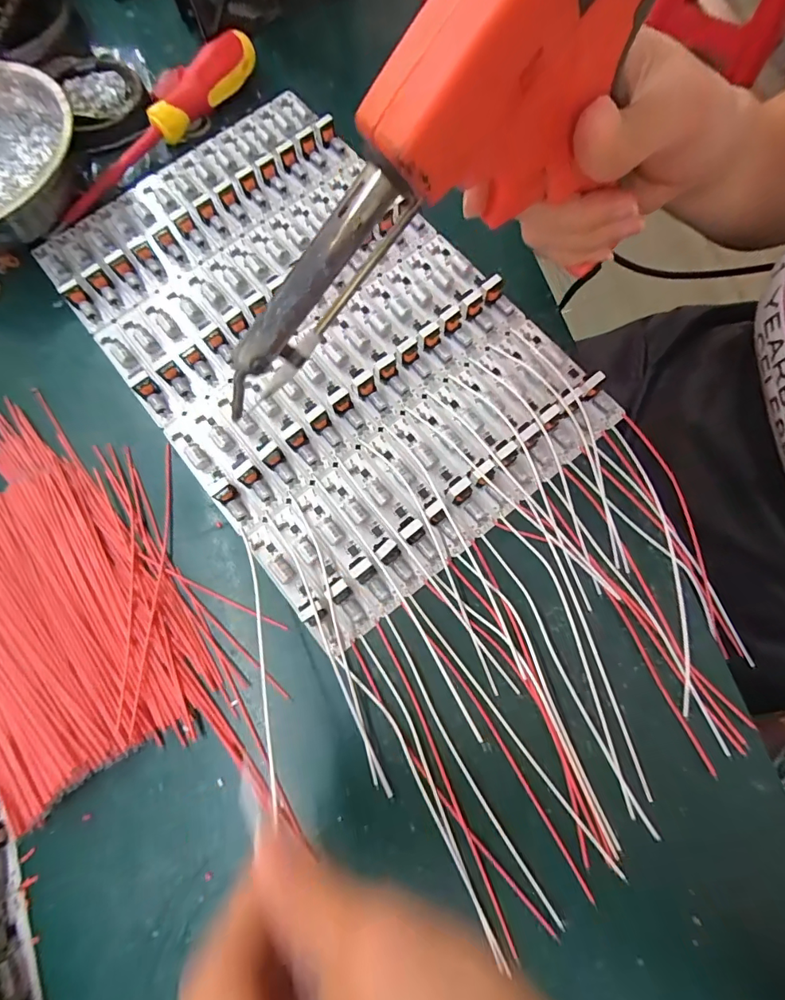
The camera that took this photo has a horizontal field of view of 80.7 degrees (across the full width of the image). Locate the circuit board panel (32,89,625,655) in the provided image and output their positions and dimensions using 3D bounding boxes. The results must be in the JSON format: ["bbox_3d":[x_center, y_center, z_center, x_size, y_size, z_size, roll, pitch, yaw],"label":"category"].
[{"bbox_3d":[-0.049,-0.097,0.256,0.188,0.017,0.298,-39,78,-9],"label":"circuit board panel"}]

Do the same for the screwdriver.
[{"bbox_3d":[-0.150,-0.230,0.283,0.023,0.024,0.167,42,80,11],"label":"screwdriver"}]

